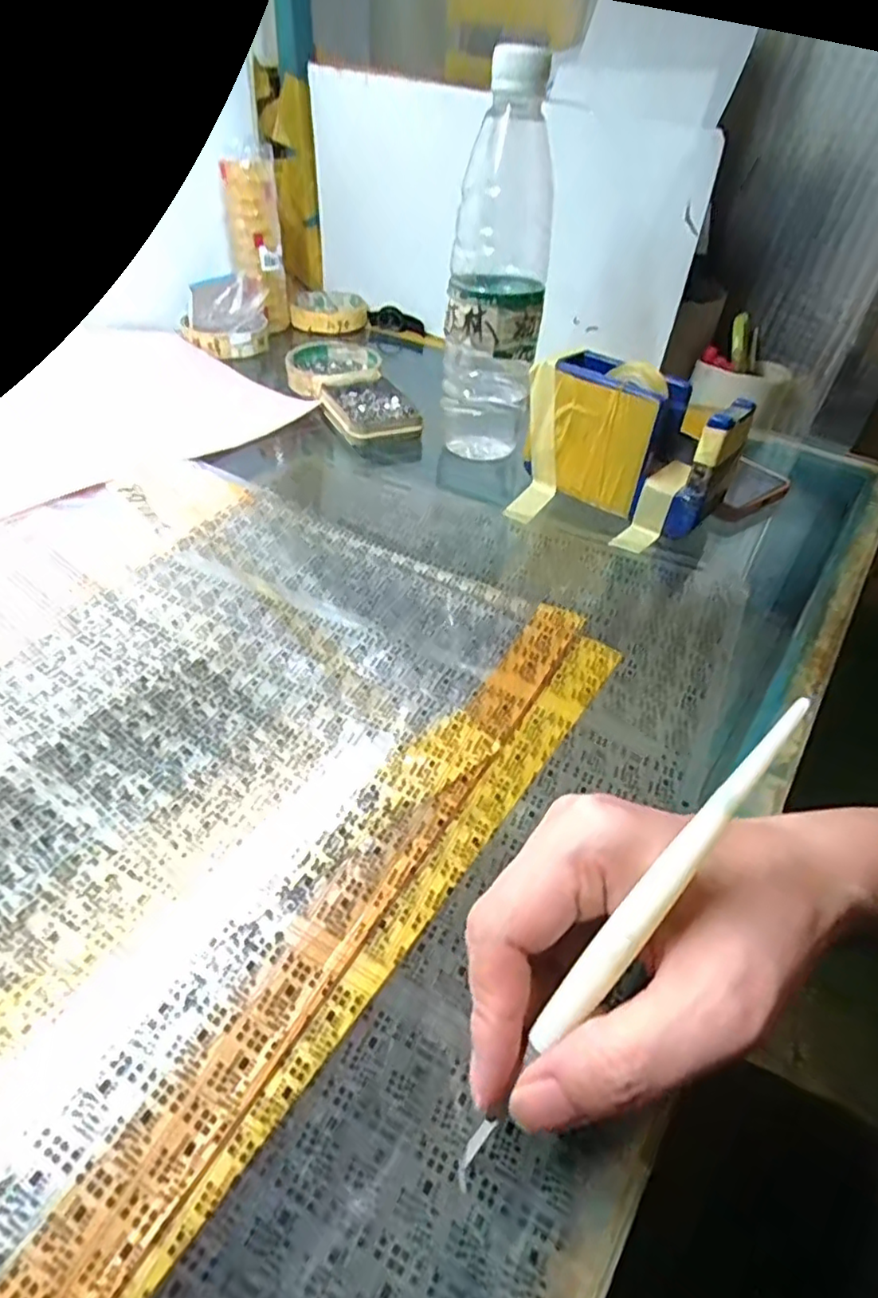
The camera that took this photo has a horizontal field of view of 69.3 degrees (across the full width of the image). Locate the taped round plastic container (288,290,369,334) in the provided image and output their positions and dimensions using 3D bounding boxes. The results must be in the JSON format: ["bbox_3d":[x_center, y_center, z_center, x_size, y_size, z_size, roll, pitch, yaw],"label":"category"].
[{"bbox_3d":[-0.122,-0.383,0.716,0.082,0.021,0.098,1,43,-2],"label":"taped round plastic container"}]

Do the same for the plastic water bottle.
[{"bbox_3d":[0.039,-0.241,0.419,0.064,0.212,0.070,6,43,3],"label":"plastic water bottle"}]

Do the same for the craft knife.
[{"bbox_3d":[0.049,0.076,0.168,0.010,0.011,0.150,37,96,31],"label":"craft knife"}]

